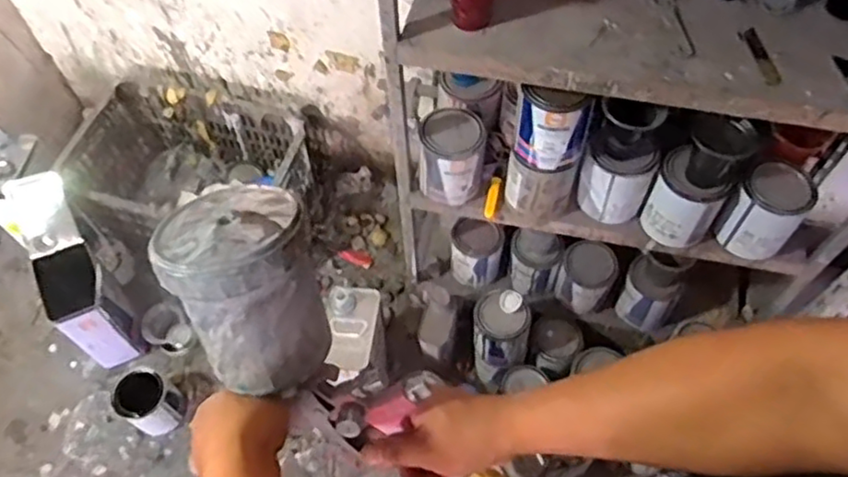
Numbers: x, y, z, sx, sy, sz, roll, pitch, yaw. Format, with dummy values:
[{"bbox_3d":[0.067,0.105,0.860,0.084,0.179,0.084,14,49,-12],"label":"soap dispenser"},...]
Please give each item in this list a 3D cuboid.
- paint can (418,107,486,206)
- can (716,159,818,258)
[{"bbox_3d":[0.045,-0.139,1.102,0.101,0.130,0.104,-2,57,3],"label":"paint can"},{"bbox_3d":[0.539,-0.047,1.039,0.104,0.123,0.110,28,64,20],"label":"can"}]

